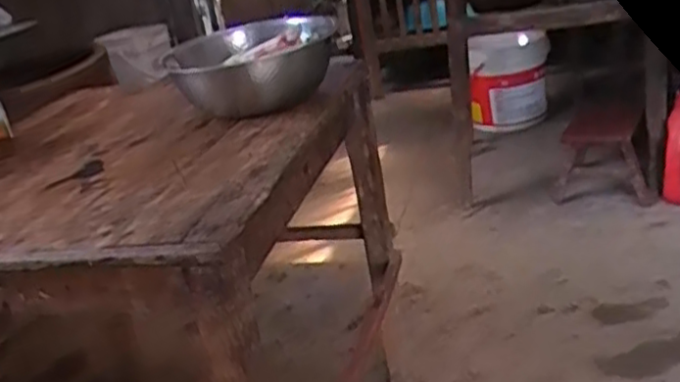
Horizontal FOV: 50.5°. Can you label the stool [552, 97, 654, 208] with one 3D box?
[{"bbox_3d":[0.626,-0.093,1.739,0.211,0.207,0.157,-3,26,14],"label":"stool"}]

